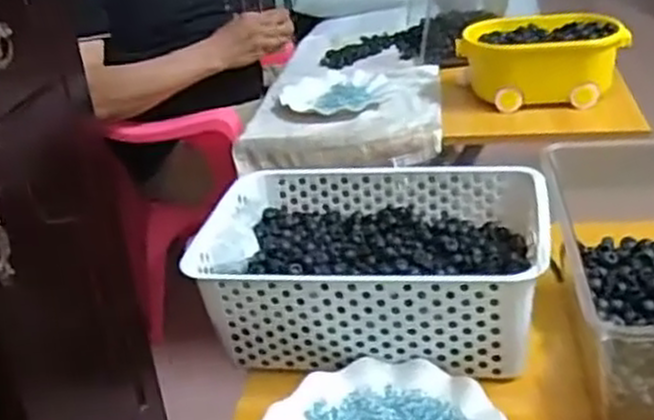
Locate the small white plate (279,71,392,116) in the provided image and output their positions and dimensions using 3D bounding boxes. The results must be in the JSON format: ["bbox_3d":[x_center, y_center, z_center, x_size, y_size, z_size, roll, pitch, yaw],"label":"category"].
[{"bbox_3d":[0.010,-0.194,1.343,0.164,0.029,0.191,2,27,14],"label":"small white plate"}]

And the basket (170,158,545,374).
[{"bbox_3d":[0.043,0.047,0.758,0.310,0.097,0.210,1,27,12],"label":"basket"}]

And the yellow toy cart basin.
[{"bbox_3d":[0.333,-0.235,1.257,0.247,0.110,0.158,-3,27,4],"label":"yellow toy cart basin"}]

